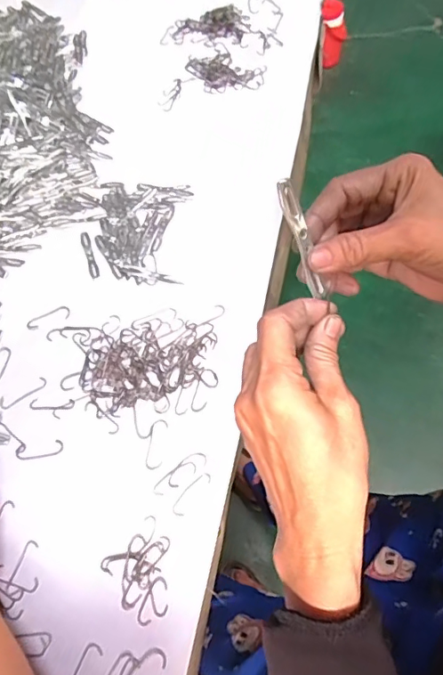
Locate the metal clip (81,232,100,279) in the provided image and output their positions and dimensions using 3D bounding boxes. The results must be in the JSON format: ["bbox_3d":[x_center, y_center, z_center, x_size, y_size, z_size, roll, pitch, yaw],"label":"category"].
[{"bbox_3d":[-0.146,-0.093,0.557,0.010,0.004,0.066,-19,61,-6],"label":"metal clip"}]

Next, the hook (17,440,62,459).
[{"bbox_3d":[-0.163,0.100,0.450,0.043,0.004,0.014,-6,61,1],"label":"hook"}]

